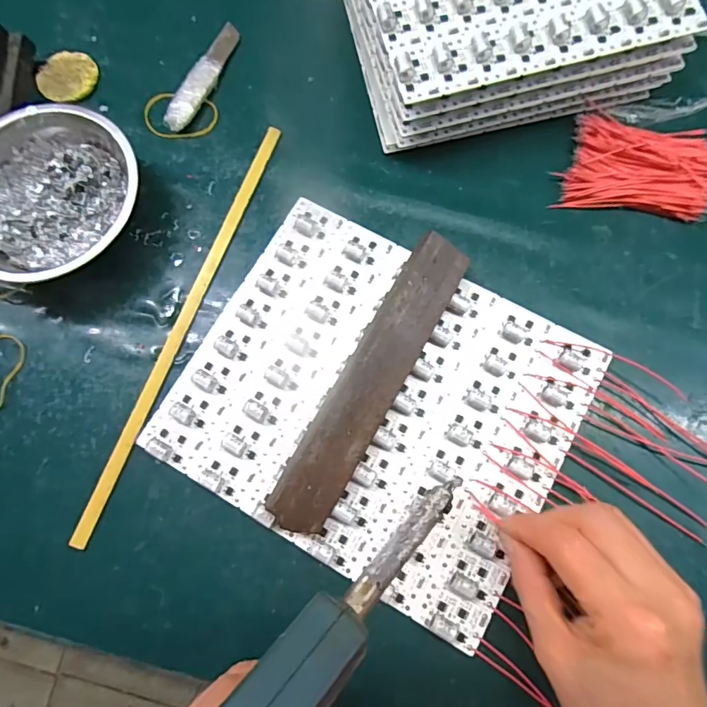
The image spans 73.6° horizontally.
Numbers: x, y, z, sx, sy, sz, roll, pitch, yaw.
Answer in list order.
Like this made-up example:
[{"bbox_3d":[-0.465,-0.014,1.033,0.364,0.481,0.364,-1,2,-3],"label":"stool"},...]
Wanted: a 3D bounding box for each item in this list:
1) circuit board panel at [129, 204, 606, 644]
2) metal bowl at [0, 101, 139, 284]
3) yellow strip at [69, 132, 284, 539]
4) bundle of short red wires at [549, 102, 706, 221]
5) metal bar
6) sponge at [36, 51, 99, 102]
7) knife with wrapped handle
[{"bbox_3d":[0.015,0.027,0.303,0.236,0.011,0.199,29,78,9],"label":"circuit board panel"},{"bbox_3d":[-0.206,-0.105,0.328,0.123,0.041,0.122,0,76,2],"label":"metal bowl"},{"bbox_3d":[-0.113,-0.025,0.323,0.013,0.004,0.309,19,77,7],"label":"yellow strip"},{"bbox_3d":[0.202,-0.134,0.334,0.104,0.016,0.075,8,76,4],"label":"bundle of short red wires"},{"bbox_3d":[0.014,0.015,0.290,0.044,0.006,0.196,33,78,-16],"label":"metal bar"},{"bbox_3d":[-0.227,-0.220,0.376,0.044,0.006,0.050,11,76,5],"label":"sponge"},{"bbox_3d":[-0.117,-0.218,0.369,0.021,0.011,0.105,20,77,7],"label":"knife with wrapped handle"}]

